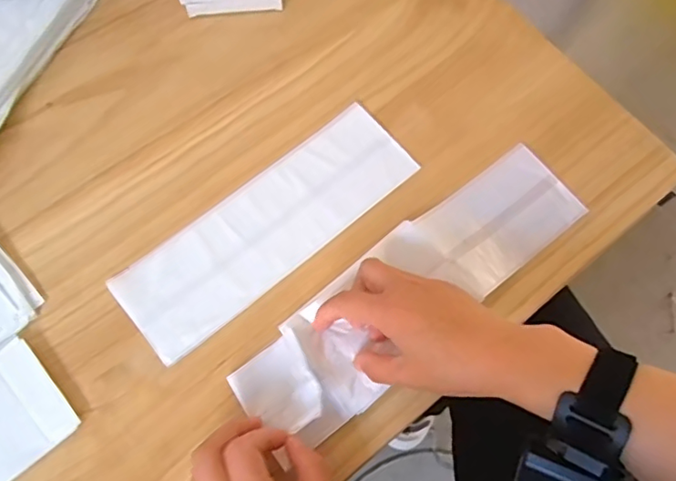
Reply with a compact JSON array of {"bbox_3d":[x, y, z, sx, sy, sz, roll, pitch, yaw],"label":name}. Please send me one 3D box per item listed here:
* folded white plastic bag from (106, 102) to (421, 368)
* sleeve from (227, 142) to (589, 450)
[{"bbox_3d":[-0.053,-0.013,0.442,0.245,0.008,0.081,-38,75,-14],"label":"folded white plastic bag"},{"bbox_3d":[0.061,0.031,0.418,0.300,0.026,0.083,-37,75,-15],"label":"sleeve"}]

